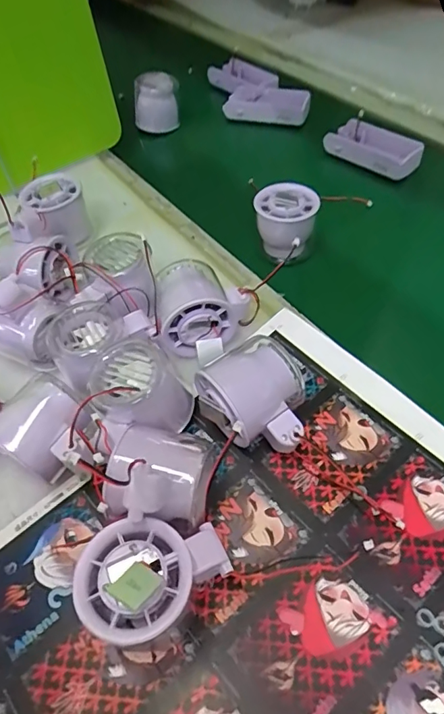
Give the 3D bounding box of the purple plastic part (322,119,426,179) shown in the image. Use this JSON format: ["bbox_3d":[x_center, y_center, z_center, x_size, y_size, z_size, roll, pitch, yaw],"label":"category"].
[{"bbox_3d":[0.177,-0.245,0.570,0.053,0.025,0.111,-37,56,-22],"label":"purple plastic part"}]

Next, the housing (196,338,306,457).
[{"bbox_3d":[0.026,0.033,0.334,0.062,0.054,0.072,-33,54,-19],"label":"housing"}]

